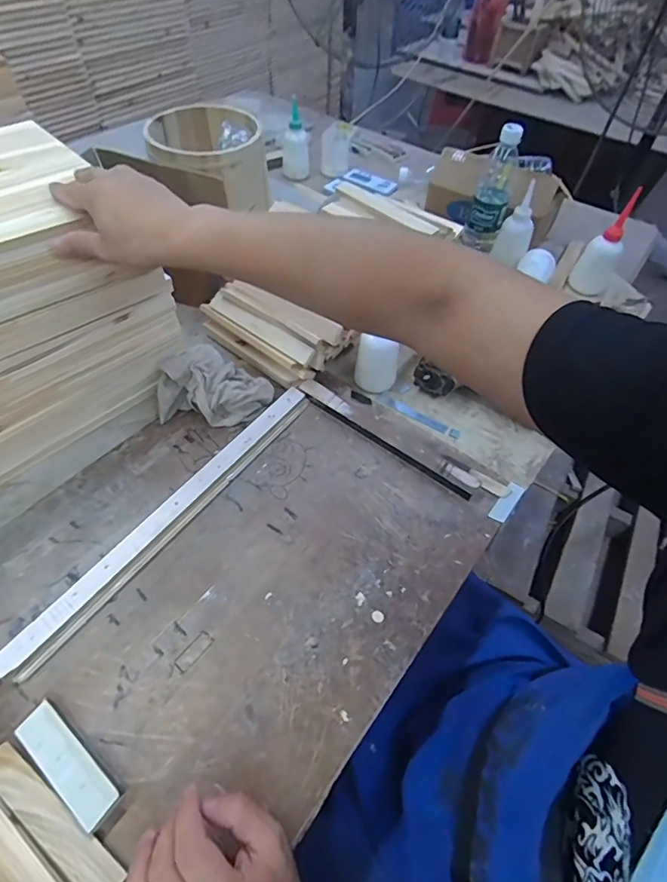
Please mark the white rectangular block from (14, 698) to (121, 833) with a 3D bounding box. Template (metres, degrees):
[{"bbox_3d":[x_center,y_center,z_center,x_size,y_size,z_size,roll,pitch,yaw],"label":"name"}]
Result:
[{"bbox_3d":[-0.228,0.277,0.402,0.108,0.020,0.032,34,59,21],"label":"white rectangular block"}]

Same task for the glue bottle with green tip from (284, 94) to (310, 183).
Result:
[{"bbox_3d":[-0.085,-0.682,1.048,0.060,0.140,0.037,-2,54,-4],"label":"glue bottle with green tip"}]

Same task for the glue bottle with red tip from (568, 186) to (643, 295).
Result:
[{"bbox_3d":[0.473,-0.336,0.810,0.064,0.167,0.060,31,58,19],"label":"glue bottle with red tip"}]

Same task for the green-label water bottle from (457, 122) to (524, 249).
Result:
[{"bbox_3d":[0.285,-0.444,0.829,0.065,0.189,0.074,23,56,14],"label":"green-label water bottle"}]

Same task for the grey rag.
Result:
[{"bbox_3d":[-0.163,-0.082,0.654,0.150,0.047,0.109,5,53,1],"label":"grey rag"}]

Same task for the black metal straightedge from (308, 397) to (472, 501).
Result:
[{"bbox_3d":[0.069,0.006,0.626,0.253,0.013,0.008,32,59,20],"label":"black metal straightedge"}]

